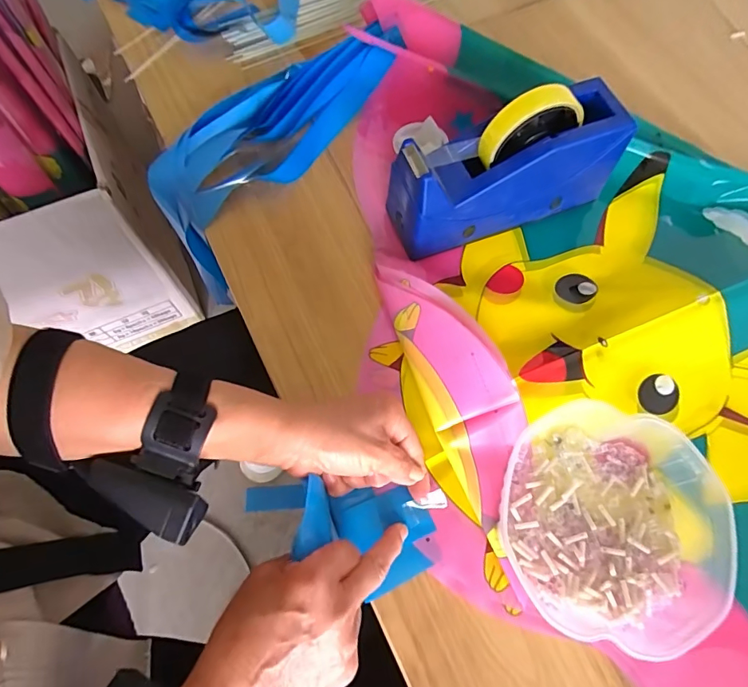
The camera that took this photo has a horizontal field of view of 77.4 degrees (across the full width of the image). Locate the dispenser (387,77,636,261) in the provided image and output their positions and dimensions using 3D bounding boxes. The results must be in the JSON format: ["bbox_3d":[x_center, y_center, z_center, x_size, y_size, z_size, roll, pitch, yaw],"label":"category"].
[{"bbox_3d":[0.115,-0.157,0.410,0.200,0.121,0.066,-20,68,-8],"label":"dispenser"}]

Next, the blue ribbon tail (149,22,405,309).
[{"bbox_3d":[-0.099,-0.228,0.496,0.326,0.064,0.127,-44,73,-2],"label":"blue ribbon tail"}]

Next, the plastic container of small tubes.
[{"bbox_3d":[0.171,0.128,0.334,0.146,0.049,0.150,0,67,0],"label":"plastic container of small tubes"}]

